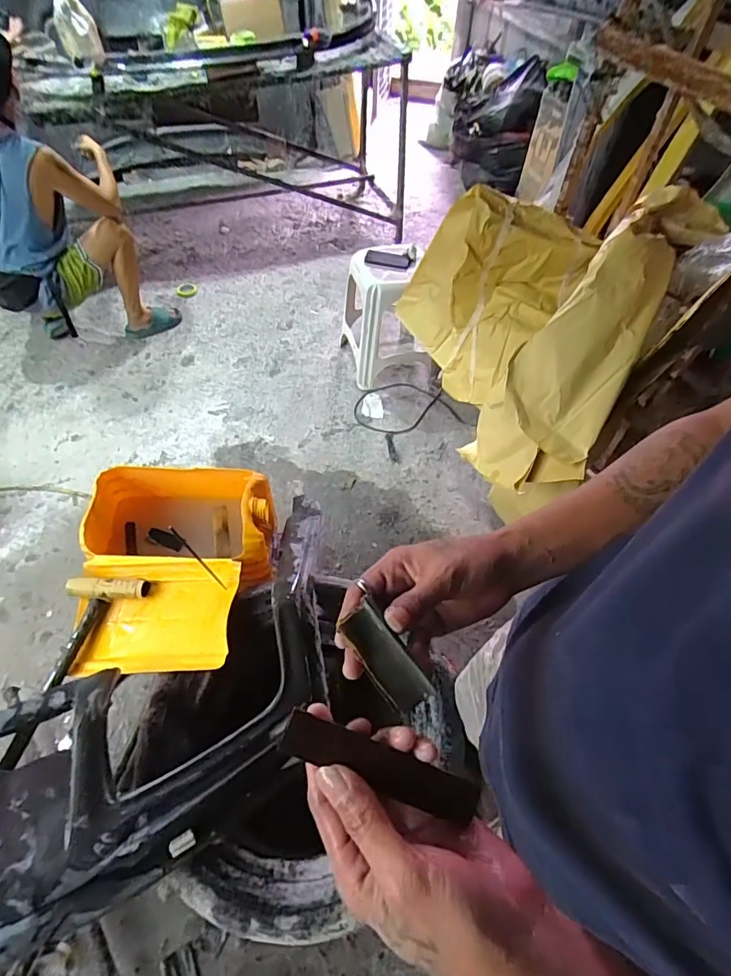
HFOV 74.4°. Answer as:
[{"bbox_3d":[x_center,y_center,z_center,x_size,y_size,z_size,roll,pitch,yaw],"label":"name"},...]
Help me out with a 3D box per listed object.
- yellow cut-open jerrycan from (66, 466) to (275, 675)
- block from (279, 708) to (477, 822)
[{"bbox_3d":[-0.410,0.171,1.076,0.391,0.186,0.494,-5,55,-5],"label":"yellow cut-open jerrycan"},{"bbox_3d":[0.009,0.158,0.274,0.116,0.004,0.022,23,69,-3],"label":"block"}]

